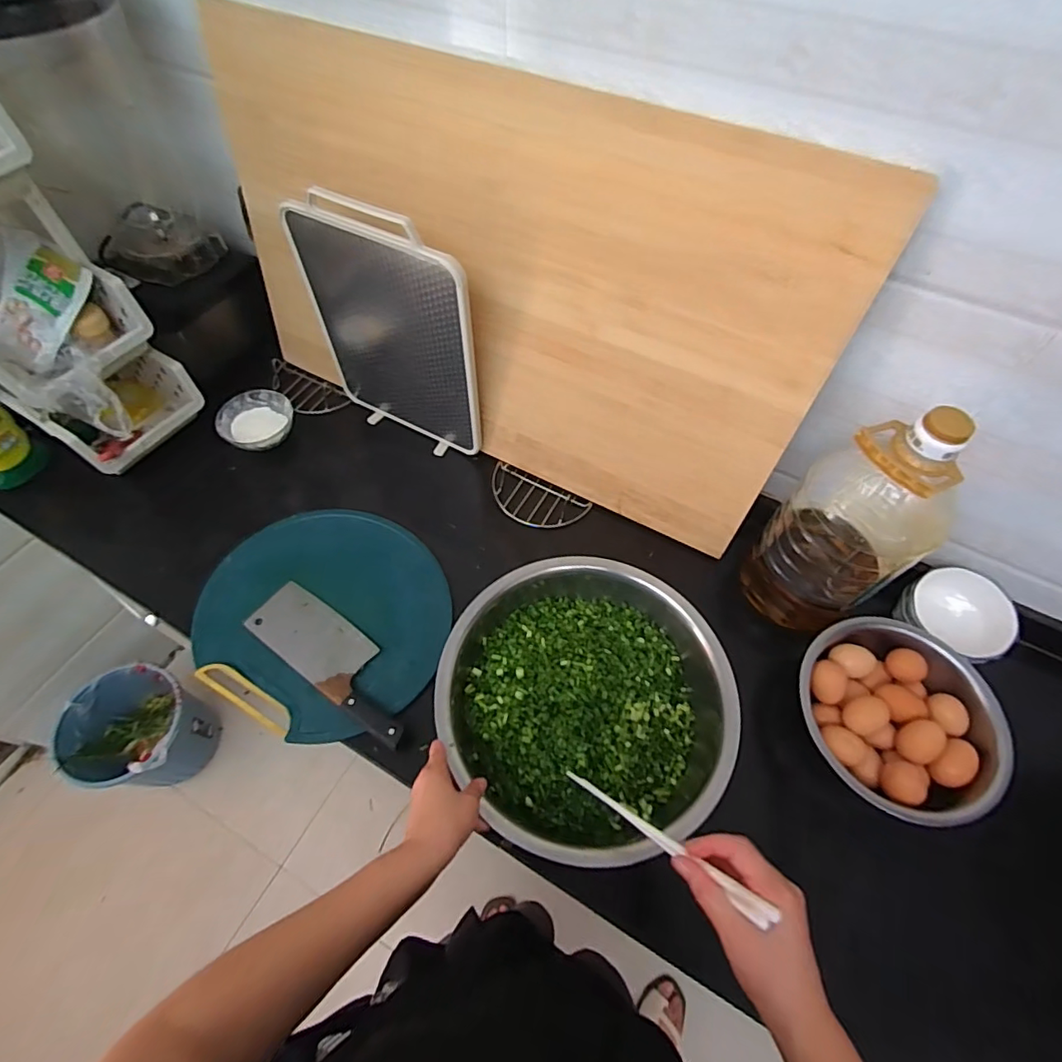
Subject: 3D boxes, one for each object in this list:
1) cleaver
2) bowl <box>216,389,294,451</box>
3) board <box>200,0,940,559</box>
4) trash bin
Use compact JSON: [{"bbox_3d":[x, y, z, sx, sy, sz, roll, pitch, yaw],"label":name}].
[{"bbox_3d":[-0.261,0.170,0.715,0.276,0.023,0.088,32,63,17],"label":"cleaver"},{"bbox_3d":[-0.468,-0.185,0.916,0.117,0.049,0.113,1,58,-1],"label":"bowl"},{"bbox_3d":[-0.062,-0.316,0.741,0.887,0.500,0.024,26,48,15],"label":"board"},{"bbox_3d":[-0.874,0.477,1.234,0.245,0.266,0.245,22,60,12],"label":"trash bin"}]

